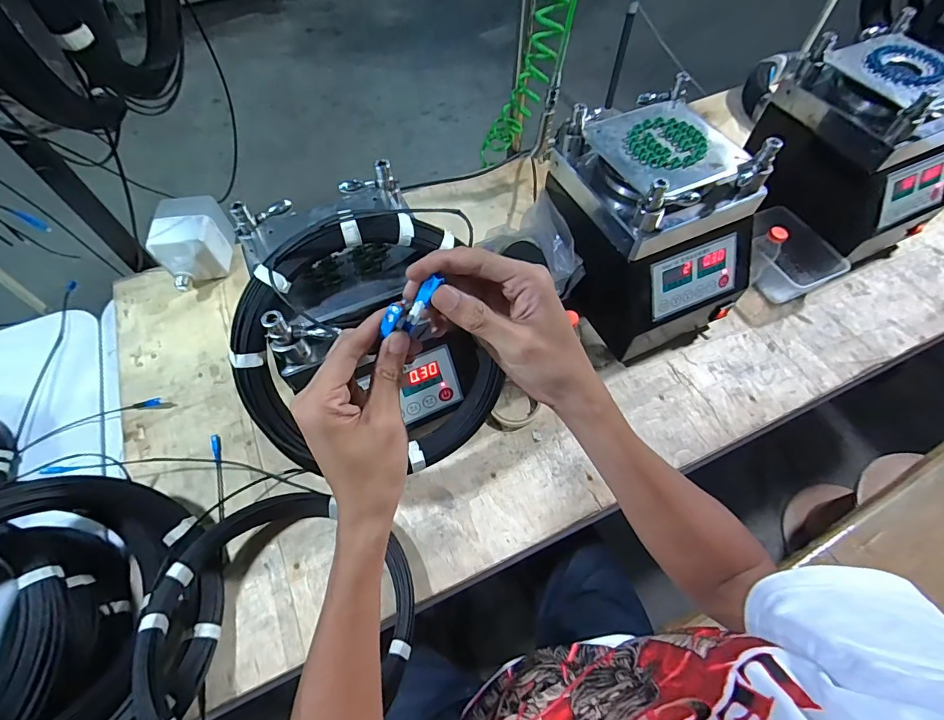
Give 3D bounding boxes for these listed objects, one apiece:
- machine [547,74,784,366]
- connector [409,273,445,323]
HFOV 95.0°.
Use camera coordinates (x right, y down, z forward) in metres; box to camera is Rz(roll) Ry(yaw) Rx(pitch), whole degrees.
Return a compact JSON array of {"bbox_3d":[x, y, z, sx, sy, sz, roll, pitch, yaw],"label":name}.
[{"bbox_3d":[0.275,-0.197,0.677,0.220,0.286,0.264,-21,62,-10],"label":"machine"},{"bbox_3d":[-0.031,-0.039,0.277,0.009,0.006,0.034,45,113,23],"label":"connector"}]

